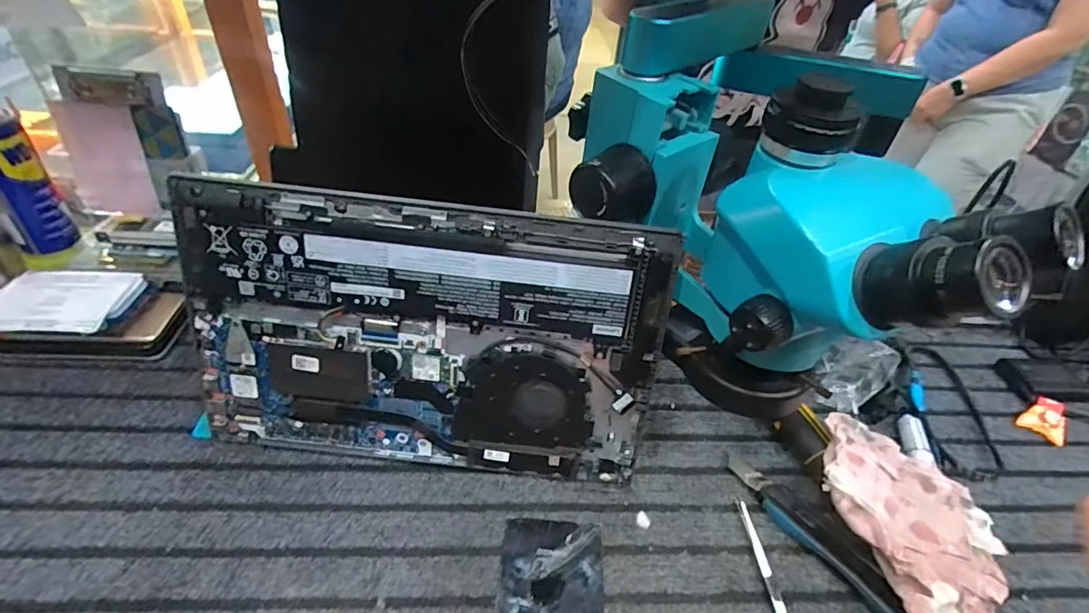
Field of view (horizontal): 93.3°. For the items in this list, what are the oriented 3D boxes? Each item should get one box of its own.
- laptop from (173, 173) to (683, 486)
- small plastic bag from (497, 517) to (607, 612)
[{"bbox_3d":[-0.089,0.029,0.395,0.350,0.221,0.015,7,25,0],"label":"laptop"},{"bbox_3d":[0.007,0.201,0.393,0.077,0.004,0.077,7,38,-3],"label":"small plastic bag"}]

